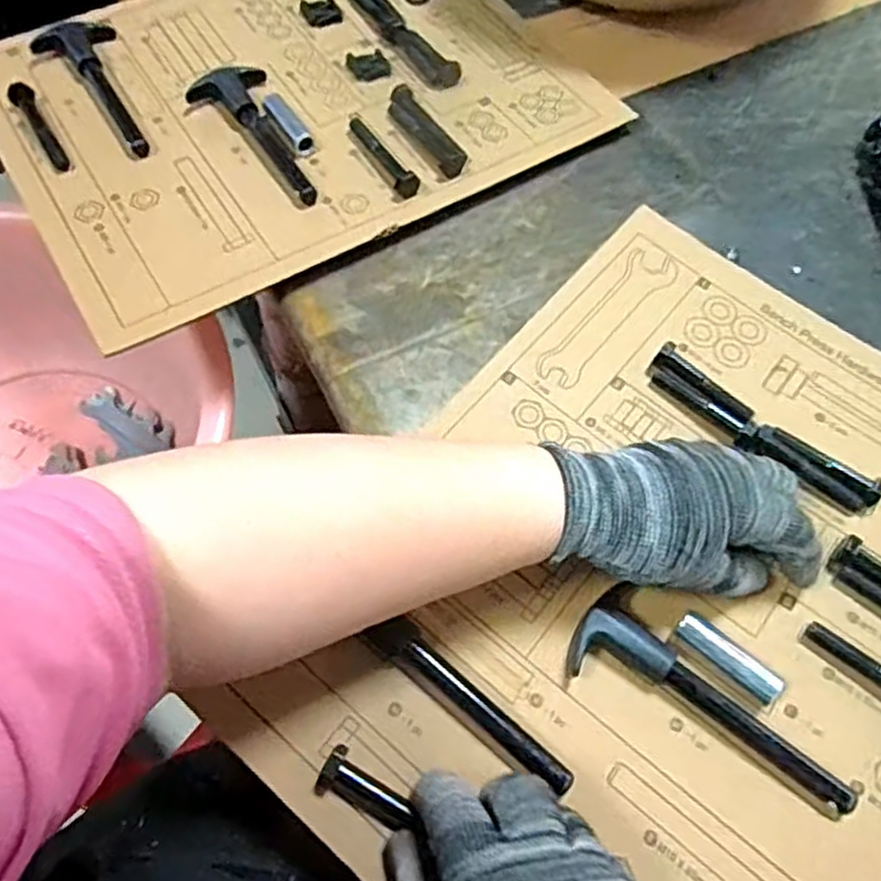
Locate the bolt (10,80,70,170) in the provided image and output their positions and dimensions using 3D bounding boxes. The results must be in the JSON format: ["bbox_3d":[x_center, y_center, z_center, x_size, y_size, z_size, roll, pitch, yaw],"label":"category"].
[{"bbox_3d":[-0.262,-0.206,0.484,0.014,0.012,0.078,-30,68,-16],"label":"bolt"}]

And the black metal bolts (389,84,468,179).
[{"bbox_3d":[-0.010,-0.207,0.494,0.021,0.011,0.089,-26,67,-14],"label":"black metal bolts"}]

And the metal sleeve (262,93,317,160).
[{"bbox_3d":[-0.100,-0.210,0.495,0.018,0.015,0.056,-29,68,-15],"label":"metal sleeve"}]

